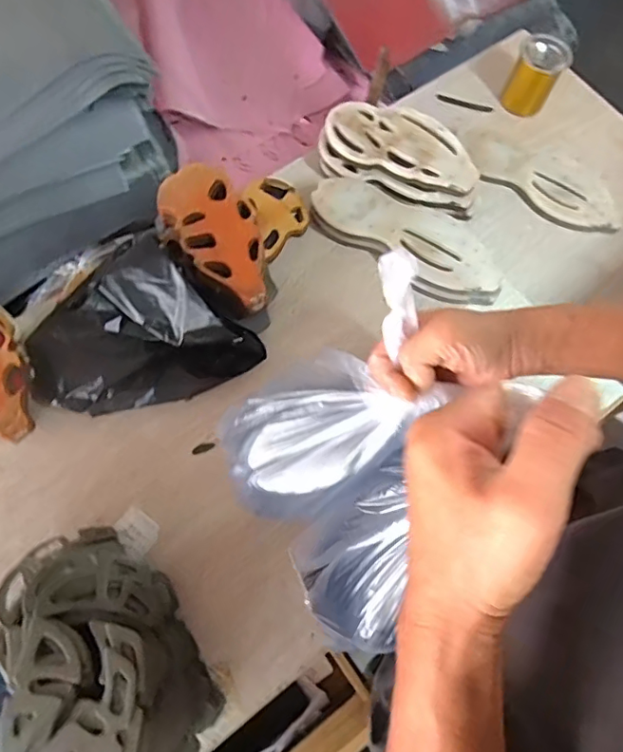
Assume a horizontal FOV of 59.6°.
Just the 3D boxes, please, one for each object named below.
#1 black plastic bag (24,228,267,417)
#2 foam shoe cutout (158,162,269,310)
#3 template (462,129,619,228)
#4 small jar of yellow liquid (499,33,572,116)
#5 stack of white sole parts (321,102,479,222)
[{"bbox_3d":[-0.211,-0.046,0.644,0.272,0.129,0.152,-24,74,-10],"label":"black plastic bag"},{"bbox_3d":[-0.111,-0.176,0.673,0.092,0.026,0.200,-32,75,-13],"label":"foam shoe cutout"},{"bbox_3d":[0.351,-0.306,0.828,0.247,0.015,0.094,37,81,11],"label":"template"},{"bbox_3d":[0.353,-0.473,0.859,0.073,0.094,0.067,24,72,6],"label":"small jar of yellow liquid"},{"bbox_3d":[0.133,-0.322,0.791,0.236,0.046,0.119,24,72,6],"label":"stack of white sole parts"}]

